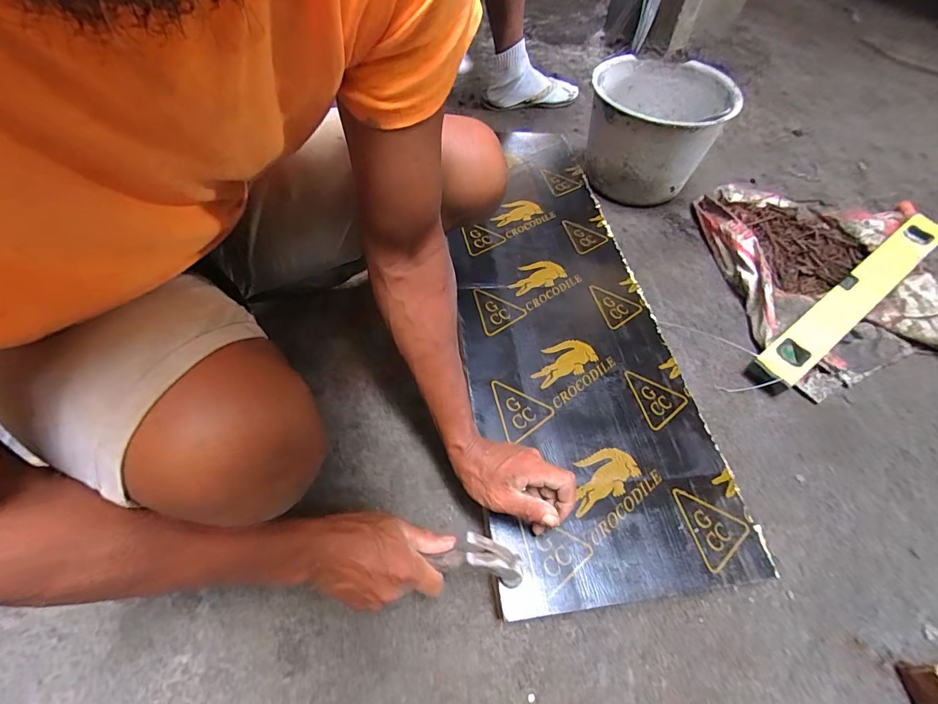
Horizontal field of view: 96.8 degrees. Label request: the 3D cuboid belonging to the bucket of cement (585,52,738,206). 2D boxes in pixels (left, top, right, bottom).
[{"bbox_3d":[0.358,-0.445,0.835,0.245,0.173,0.262,1,56,-1],"label":"bucket of cement"}]

